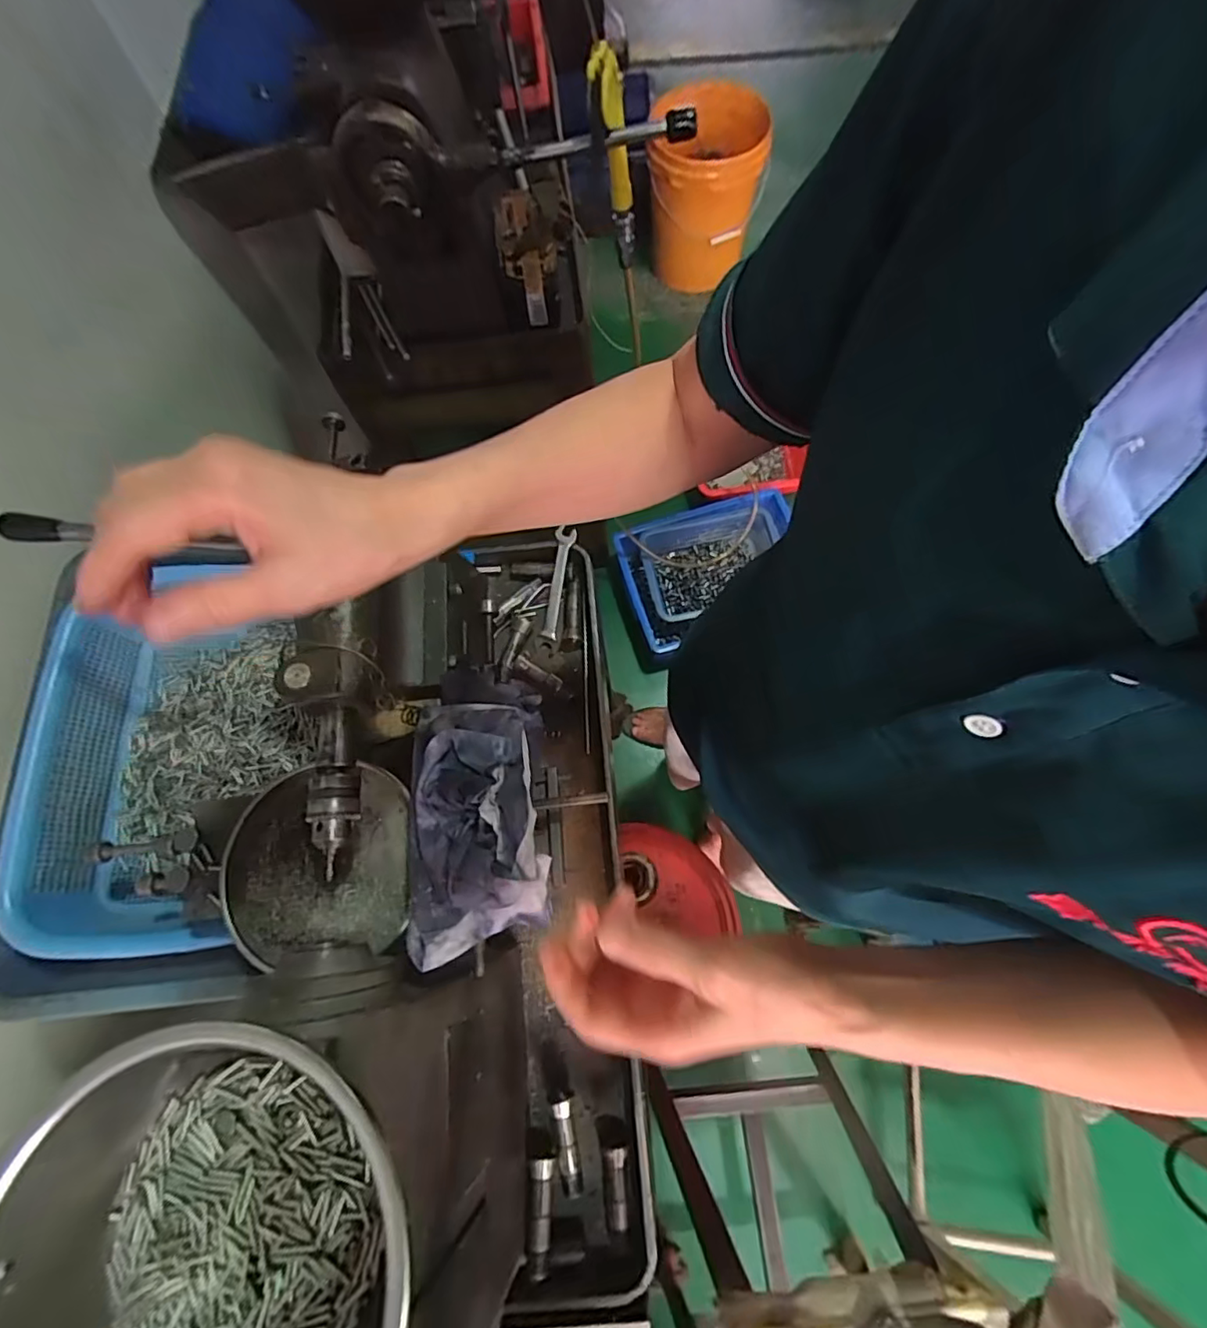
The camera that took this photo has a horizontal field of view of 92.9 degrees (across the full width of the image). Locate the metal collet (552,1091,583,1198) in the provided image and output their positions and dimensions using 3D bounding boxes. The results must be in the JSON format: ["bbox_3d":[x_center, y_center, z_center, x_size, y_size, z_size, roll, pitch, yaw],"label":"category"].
[{"bbox_3d":[-0.032,0.415,0.493,0.019,0.012,0.070,-8,72,0],"label":"metal collet"}]

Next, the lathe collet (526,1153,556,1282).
[{"bbox_3d":[-0.053,0.455,0.476,0.020,0.021,0.073,-1,72,2],"label":"lathe collet"}]

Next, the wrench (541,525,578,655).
[{"bbox_3d":[-0.053,-0.084,0.658,0.022,0.011,0.143,9,89,5],"label":"wrench"}]

